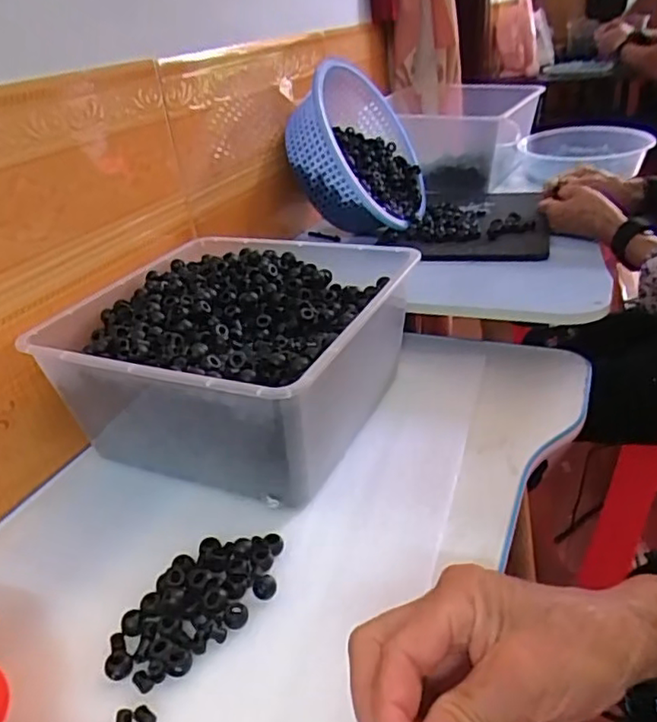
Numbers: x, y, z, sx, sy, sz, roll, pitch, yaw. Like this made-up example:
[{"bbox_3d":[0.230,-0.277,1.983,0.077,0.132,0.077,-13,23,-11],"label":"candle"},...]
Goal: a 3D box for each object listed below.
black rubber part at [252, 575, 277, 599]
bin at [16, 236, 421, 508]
[{"bbox_3d":[-0.047,0.165,0.445,0.017,0.013,0.015,-12,30,-9],"label":"black rubber part"},{"bbox_3d":[-0.088,-0.005,0.626,0.291,0.142,0.294,8,33,24],"label":"bin"}]

